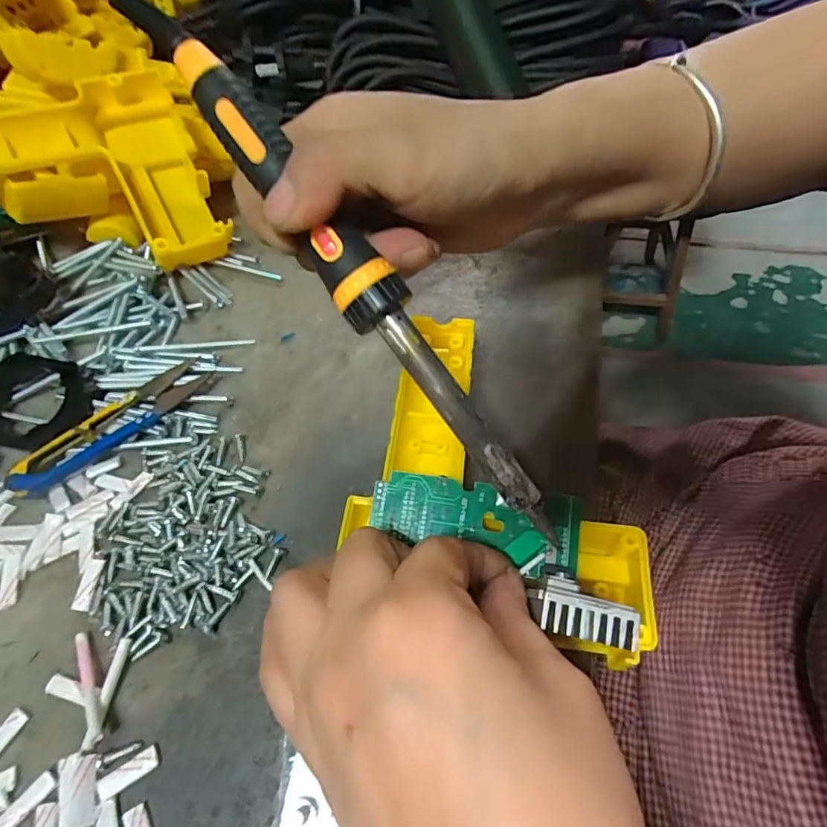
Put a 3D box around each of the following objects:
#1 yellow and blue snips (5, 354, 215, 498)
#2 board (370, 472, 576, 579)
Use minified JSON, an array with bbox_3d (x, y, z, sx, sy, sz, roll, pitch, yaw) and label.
[{"bbox_3d":[-0.146,0.005,0.256,0.021,0.012,0.100,37,63,23],"label":"yellow and blue snips"},{"bbox_3d":[0.024,0.042,0.202,0.080,0.004,0.030,8,74,6],"label":"board"}]

